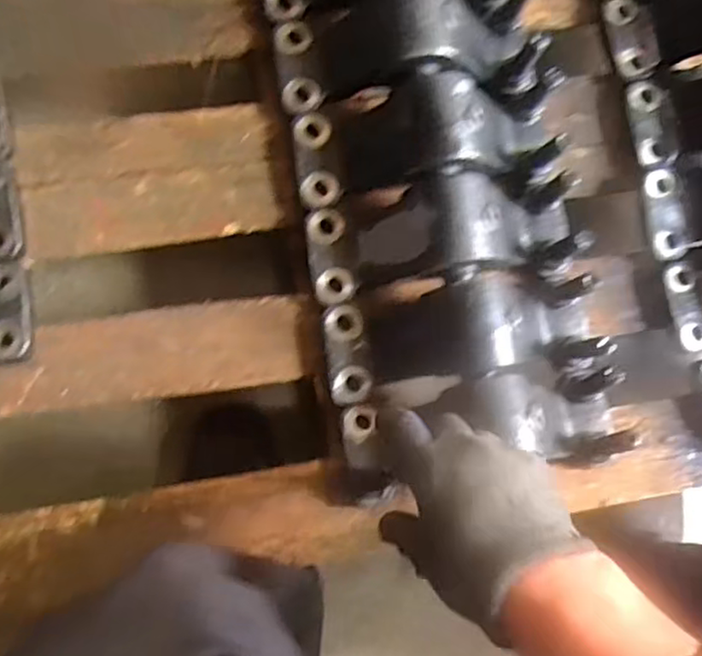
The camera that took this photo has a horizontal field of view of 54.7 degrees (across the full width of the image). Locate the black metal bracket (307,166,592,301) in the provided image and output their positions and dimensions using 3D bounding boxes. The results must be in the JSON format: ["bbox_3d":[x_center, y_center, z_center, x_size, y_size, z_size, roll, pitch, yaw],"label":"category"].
[{"bbox_3d":[0.079,-0.080,0.560,0.222,0.084,0.082,-9,85,-7],"label":"black metal bracket"}]

